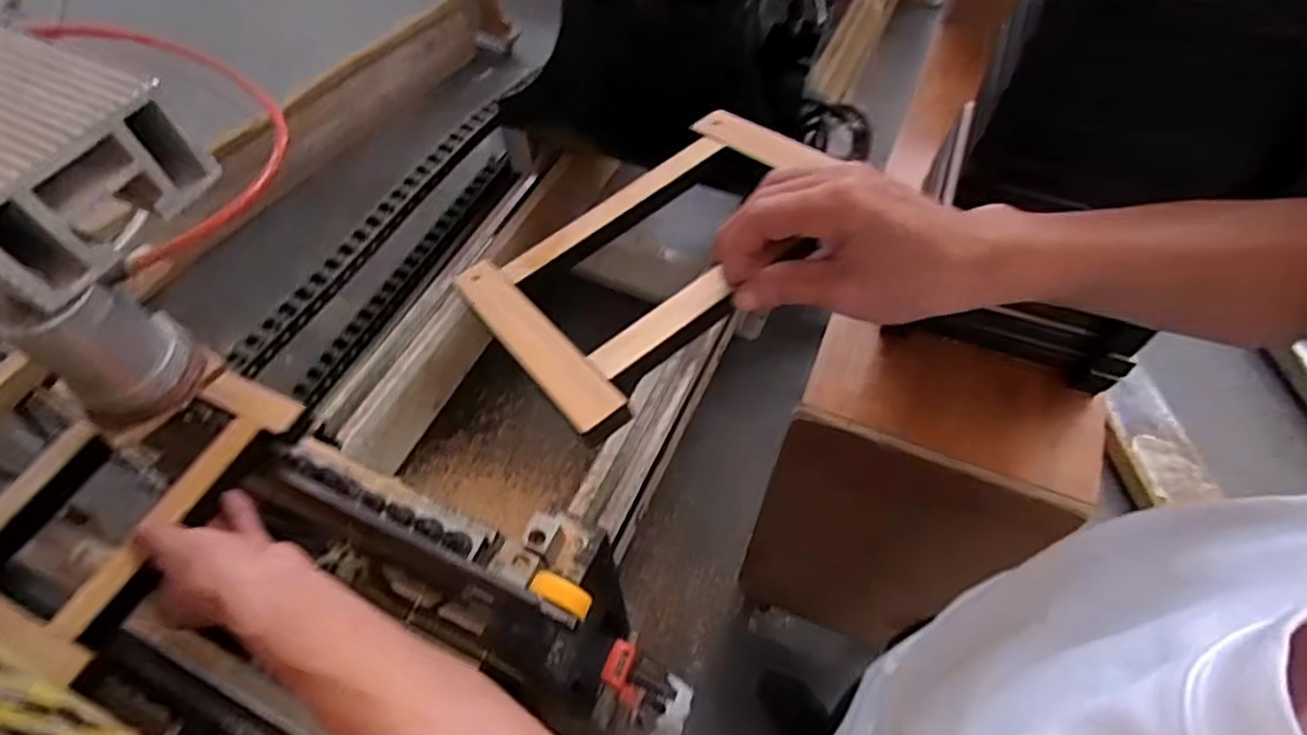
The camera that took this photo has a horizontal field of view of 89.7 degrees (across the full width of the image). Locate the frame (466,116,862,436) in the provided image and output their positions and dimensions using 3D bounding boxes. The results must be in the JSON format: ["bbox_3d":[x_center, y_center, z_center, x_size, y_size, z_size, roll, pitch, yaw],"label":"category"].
[{"bbox_3d":[0.012,-0.078,0.415,0.240,0.014,0.180,-36,50,-13],"label":"frame"}]

